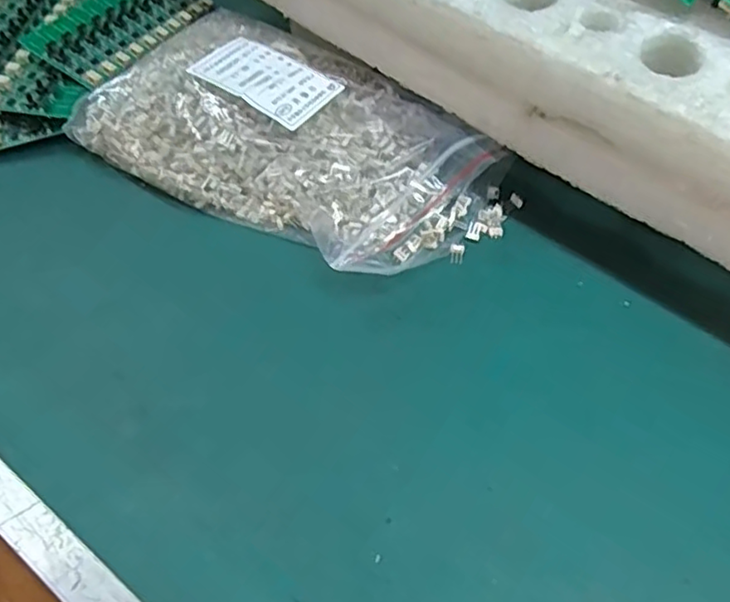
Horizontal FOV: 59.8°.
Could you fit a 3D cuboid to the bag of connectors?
[{"bbox_3d":[-0.040,-0.098,0.378,0.238,0.051,0.140,30,60,18],"label":"bag of connectors"}]

